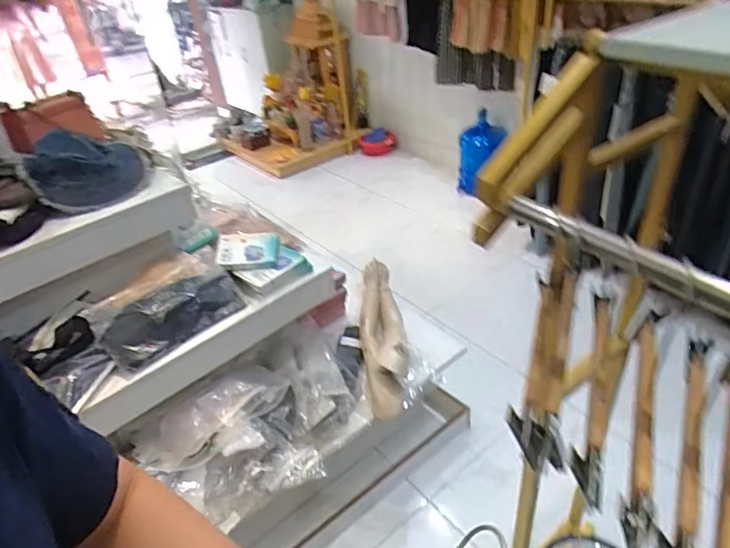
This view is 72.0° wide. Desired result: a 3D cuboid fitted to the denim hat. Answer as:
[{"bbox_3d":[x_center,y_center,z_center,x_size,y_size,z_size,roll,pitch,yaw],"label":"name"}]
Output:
[{"bbox_3d":[-0.708,-0.280,1.281,0.274,0.125,0.278,-22,38,-21],"label":"denim hat"}]

